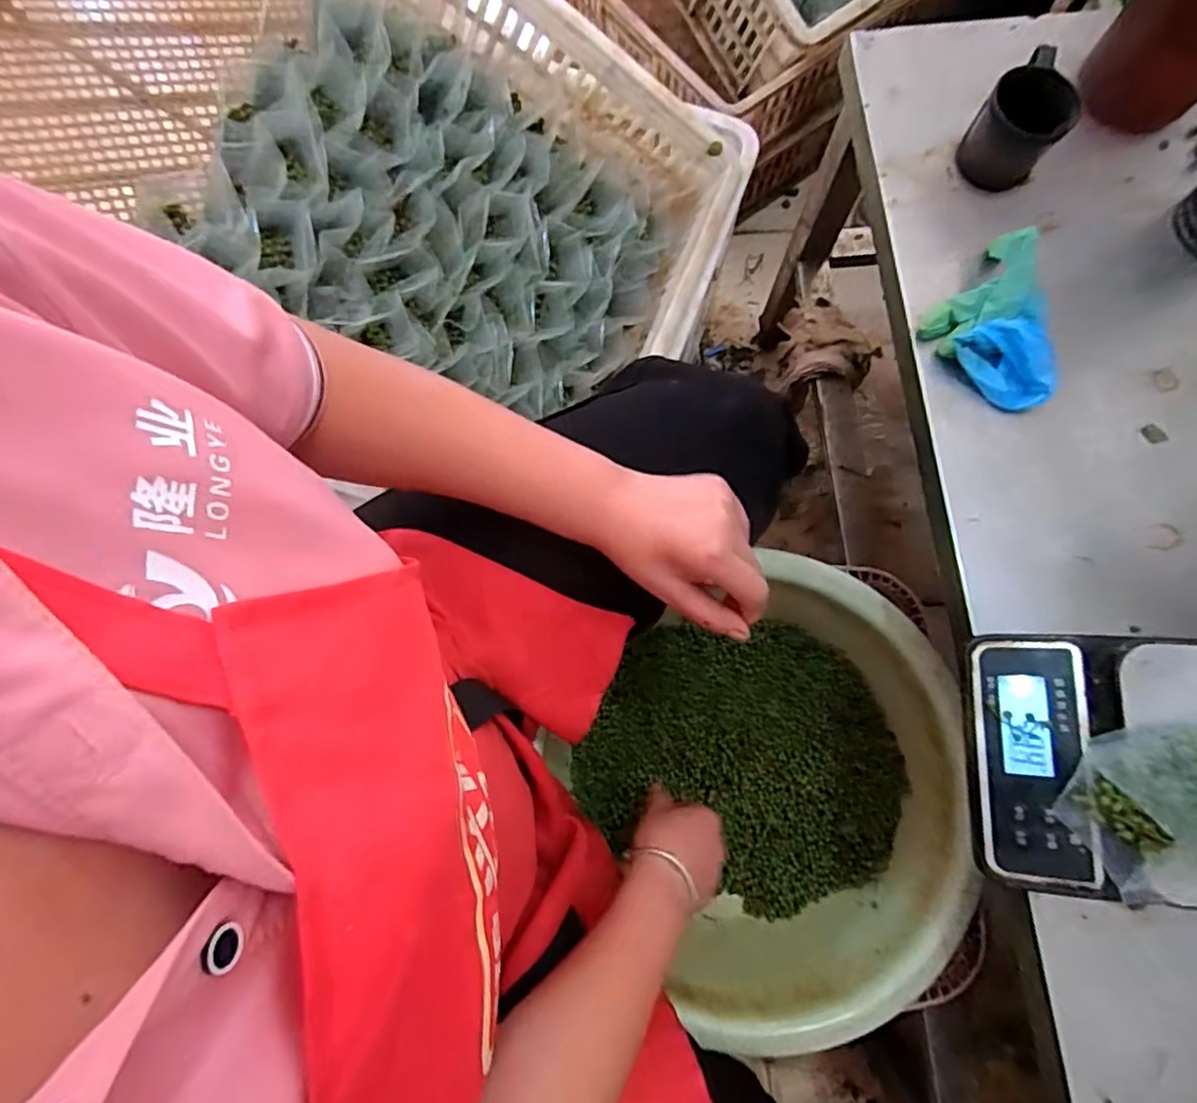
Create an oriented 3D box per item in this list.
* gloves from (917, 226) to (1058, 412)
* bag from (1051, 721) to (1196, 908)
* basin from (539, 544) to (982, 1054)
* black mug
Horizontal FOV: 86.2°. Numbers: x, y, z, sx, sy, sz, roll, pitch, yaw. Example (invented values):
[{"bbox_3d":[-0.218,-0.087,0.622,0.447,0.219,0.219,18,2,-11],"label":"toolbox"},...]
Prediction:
[{"bbox_3d":[0.301,-0.164,0.462,0.097,0.046,0.107,-41,80,-7],"label":"gloves"},{"bbox_3d":[0.322,0.136,0.349,0.120,0.031,0.077,-10,78,-1],"label":"bag"},{"bbox_3d":[0.159,0.202,0.581,0.324,0.126,0.332,-33,80,-6],"label":"basin"},{"bbox_3d":[0.322,-0.328,0.483,0.059,0.065,0.080,33,80,7],"label":"black mug"}]

